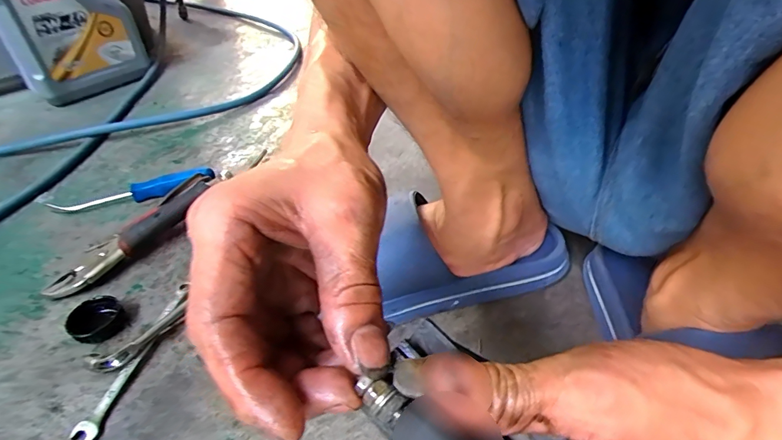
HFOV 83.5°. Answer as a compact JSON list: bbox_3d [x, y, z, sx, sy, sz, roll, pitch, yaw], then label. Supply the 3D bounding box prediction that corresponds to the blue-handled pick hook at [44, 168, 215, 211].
[{"bbox_3d":[-0.326,-0.034,0.555,0.199,0.028,0.032,-13,42,-10],"label":"blue-handled pick hook"}]

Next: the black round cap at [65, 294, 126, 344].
[{"bbox_3d":[-0.276,0.094,0.409,0.046,0.018,0.044,-2,41,2],"label":"black round cap"}]

